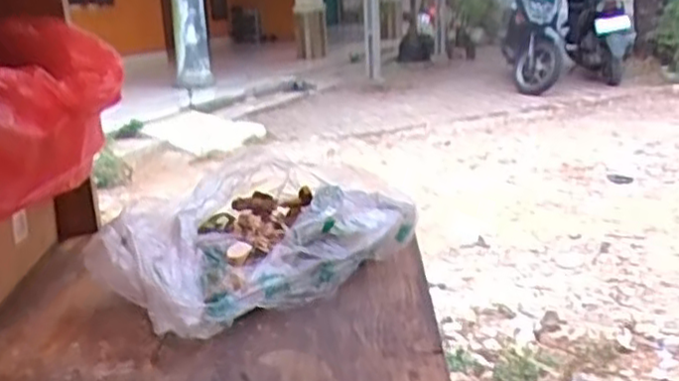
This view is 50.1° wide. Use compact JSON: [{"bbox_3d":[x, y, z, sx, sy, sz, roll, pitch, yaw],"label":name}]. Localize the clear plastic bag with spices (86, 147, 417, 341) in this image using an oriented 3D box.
[{"bbox_3d":[-0.095,0.045,0.728,0.273,0.100,0.206,-17,21,-40],"label":"clear plastic bag with spices"}]

